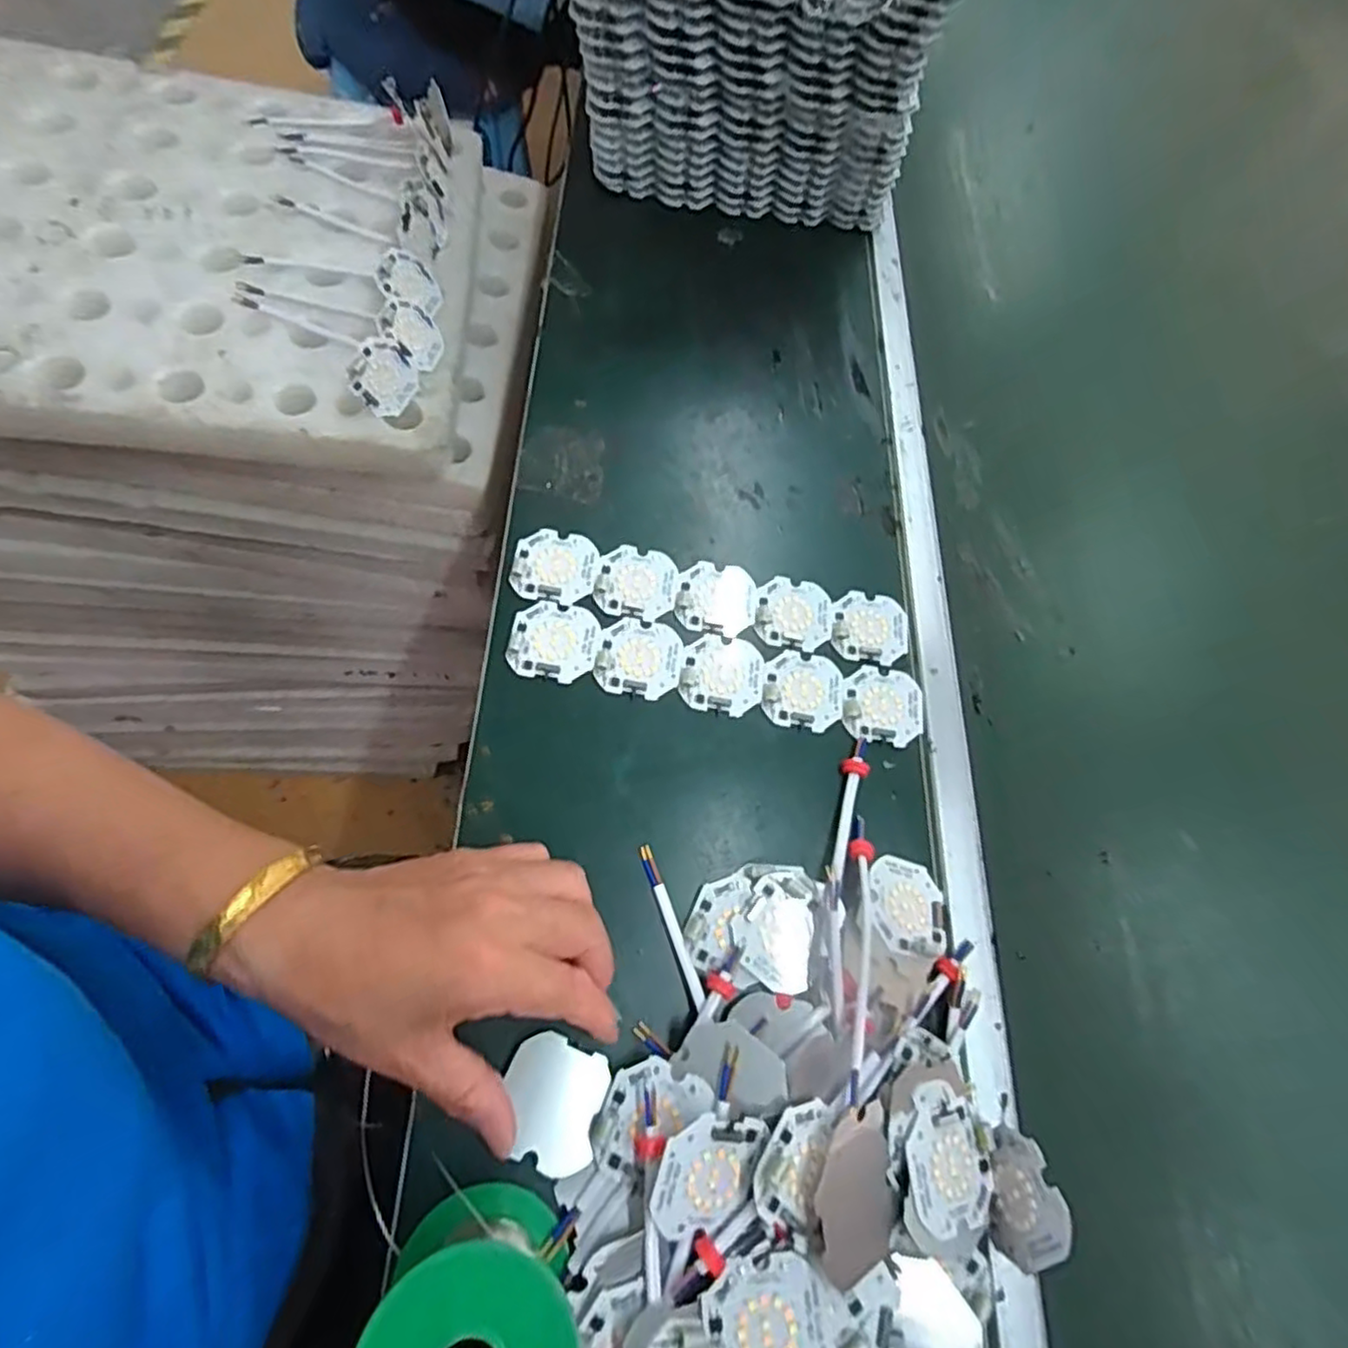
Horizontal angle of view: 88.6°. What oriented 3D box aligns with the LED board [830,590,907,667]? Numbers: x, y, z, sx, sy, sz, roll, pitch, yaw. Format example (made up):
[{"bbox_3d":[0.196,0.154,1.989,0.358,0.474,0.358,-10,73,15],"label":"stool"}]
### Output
[{"bbox_3d":[0.120,-0.028,0.420,0.046,0.005,0.046,9,66,-7],"label":"LED board"}]

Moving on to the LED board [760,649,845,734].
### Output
[{"bbox_3d":[0.075,0.009,0.397,0.047,0.004,0.047,13,65,-6],"label":"LED board"}]

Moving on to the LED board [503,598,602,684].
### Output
[{"bbox_3d":[-0.066,-0.019,0.382,0.046,0.004,0.045,12,66,-5],"label":"LED board"}]

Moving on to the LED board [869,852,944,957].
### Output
[{"bbox_3d":[0.119,0.118,0.351,0.044,0.004,0.046,18,57,-17],"label":"LED board"}]

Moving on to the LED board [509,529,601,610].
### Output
[{"bbox_3d":[-0.068,-0.062,0.399,0.048,0.004,0.047,15,67,-6],"label":"LED board"}]

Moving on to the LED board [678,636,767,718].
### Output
[{"bbox_3d":[0.028,0.001,0.391,0.047,0.005,0.046,11,66,-7],"label":"LED board"}]

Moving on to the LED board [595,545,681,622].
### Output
[{"bbox_3d":[-0.021,-0.054,0.404,0.047,0.005,0.044,11,66,-7],"label":"LED board"}]

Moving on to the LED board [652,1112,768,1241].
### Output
[{"bbox_3d":[0.012,0.197,0.271,0.039,0.004,0.045,16,85,-15],"label":"LED board"}]

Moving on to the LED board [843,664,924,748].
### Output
[{"bbox_3d":[0.121,0.018,0.400,0.046,0.004,0.046,11,66,-7],"label":"LED board"}]

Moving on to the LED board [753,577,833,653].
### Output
[{"bbox_3d":[0.072,-0.036,0.416,0.047,0.004,0.047,11,65,-7],"label":"LED board"}]

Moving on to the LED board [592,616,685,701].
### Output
[{"bbox_3d":[-0.019,-0.010,0.386,0.045,0.005,0.047,16,65,-4],"label":"LED board"}]

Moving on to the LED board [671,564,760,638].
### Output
[{"bbox_3d":[0.026,-0.046,0.410,0.047,0.004,0.048,13,66,-6],"label":"LED board"}]

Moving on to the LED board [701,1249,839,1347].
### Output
[{"bbox_3d":[0.038,0.247,0.258,0.047,0.004,0.047,-8,69,-14],"label":"LED board"}]

